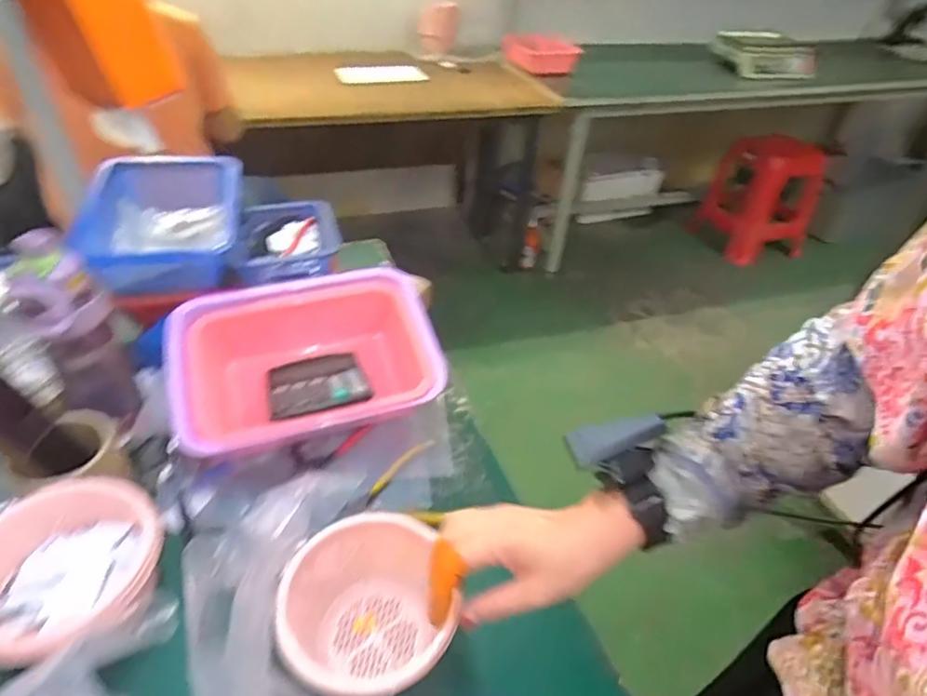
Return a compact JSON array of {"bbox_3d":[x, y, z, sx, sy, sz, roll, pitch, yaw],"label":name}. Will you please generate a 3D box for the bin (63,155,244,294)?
[{"bbox_3d":[-0.432,-0.180,0.828,0.198,0.088,0.268,-6,41,-12],"label":"bin"}]

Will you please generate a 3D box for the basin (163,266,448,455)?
[{"bbox_3d":[-0.195,0.012,0.718,0.308,0.093,0.247,-10,42,-17],"label":"basin"}]

